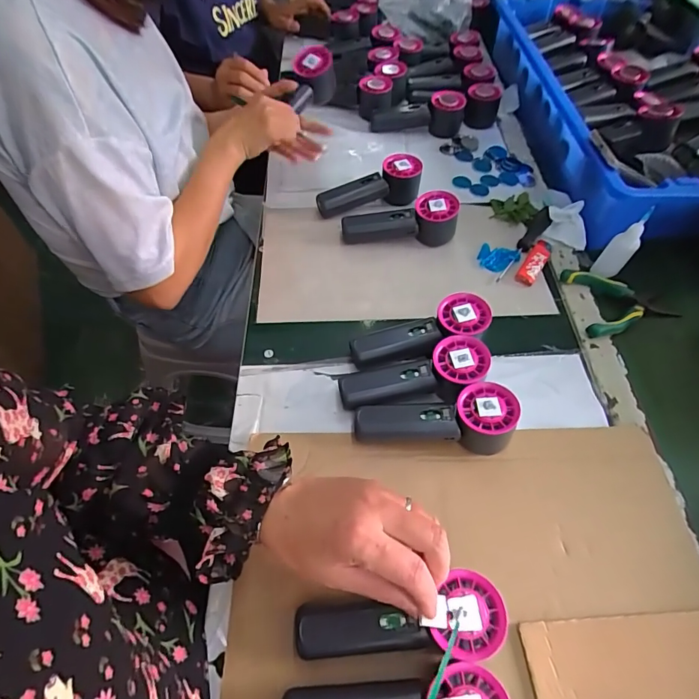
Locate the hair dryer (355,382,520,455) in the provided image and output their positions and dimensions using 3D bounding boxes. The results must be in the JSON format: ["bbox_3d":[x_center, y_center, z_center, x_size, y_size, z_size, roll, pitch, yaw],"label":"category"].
[{"bbox_3d":[0.084,0.076,0.421,0.152,0.058,0.054,-6,57,-5],"label":"hair dryer"}]

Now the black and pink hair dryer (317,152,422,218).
[{"bbox_3d":[0.028,-0.238,0.625,0.154,0.054,0.060,-9,57,-6],"label":"black and pink hair dryer"}]

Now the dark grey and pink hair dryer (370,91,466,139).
[{"bbox_3d":[0.117,-0.404,0.732,0.153,0.055,0.058,9,57,5],"label":"dark grey and pink hair dryer"}]

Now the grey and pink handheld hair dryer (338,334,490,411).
[{"bbox_3d":[0.068,0.035,0.447,0.153,0.054,0.058,-14,58,-10],"label":"grey and pink handheld hair dryer"}]

